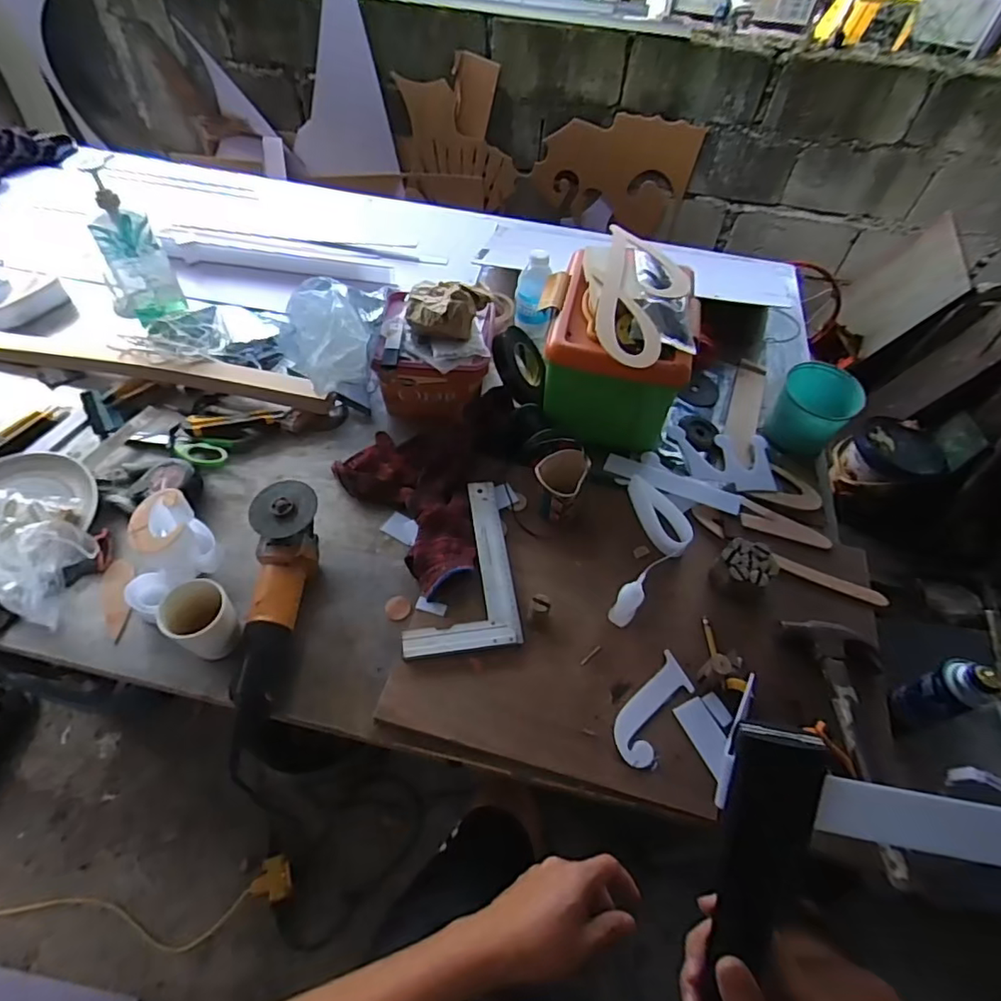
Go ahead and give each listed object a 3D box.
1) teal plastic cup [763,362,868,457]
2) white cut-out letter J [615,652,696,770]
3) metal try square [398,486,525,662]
[{"bbox_3d":[0.508,-0.143,0.924,0.114,0.118,0.122,1,54,-2],"label":"teal plastic cup"},{"bbox_3d":[0.186,0.248,0.673,0.054,0.007,0.143,34,60,20],"label":"white cut-out letter J"},{"bbox_3d":[-0.061,0.085,0.767,0.147,0.026,0.252,-6,55,-7],"label":"metal try square"}]

